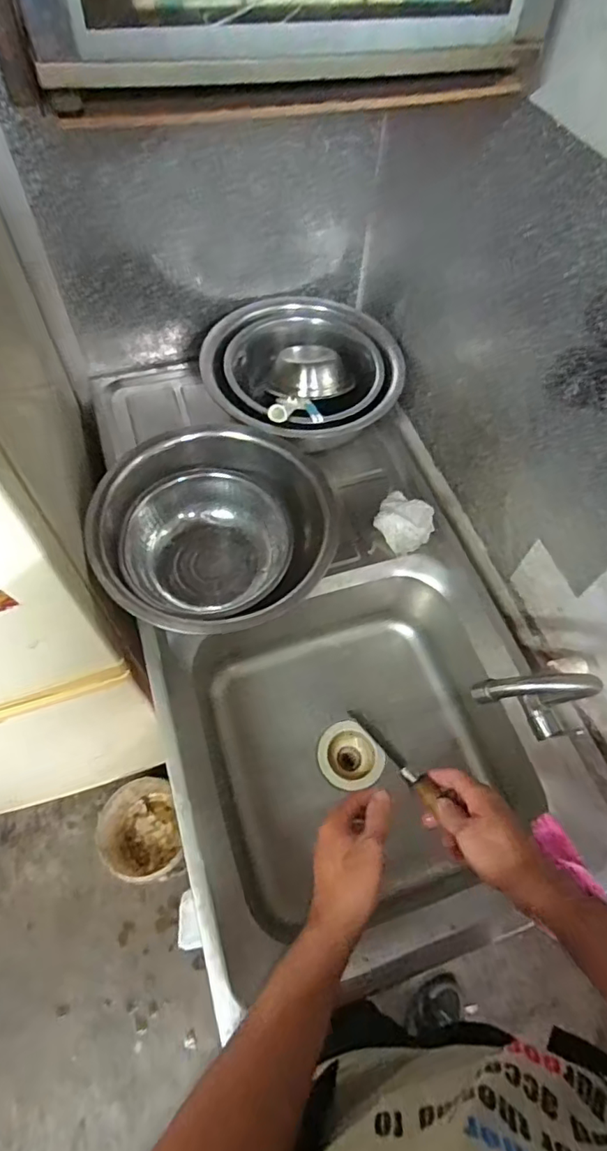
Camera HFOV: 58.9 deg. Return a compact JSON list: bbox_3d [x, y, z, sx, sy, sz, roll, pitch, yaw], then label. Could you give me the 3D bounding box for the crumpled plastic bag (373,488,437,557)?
[{"bbox_3d":[0.151,-0.087,0.828,0.068,0.056,0.100,-30,67,-18],"label":"crumpled plastic bag"}]

